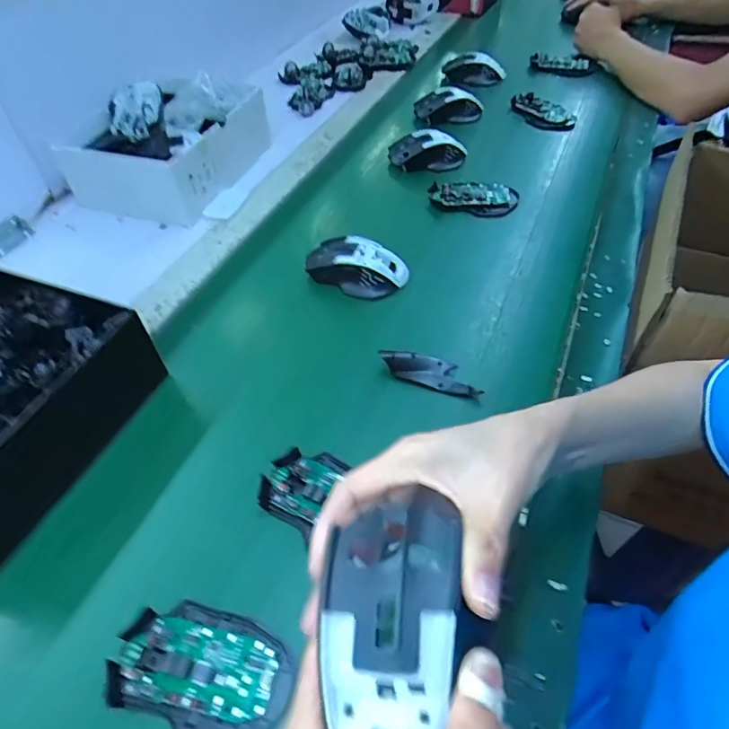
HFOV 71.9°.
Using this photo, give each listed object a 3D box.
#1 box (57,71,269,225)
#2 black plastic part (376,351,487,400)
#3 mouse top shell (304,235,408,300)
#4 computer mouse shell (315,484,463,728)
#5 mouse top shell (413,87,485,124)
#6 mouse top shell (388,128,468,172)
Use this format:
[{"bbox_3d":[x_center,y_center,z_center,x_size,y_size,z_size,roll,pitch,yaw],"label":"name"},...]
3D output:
[{"bbox_3d":[-0.274,-0.328,0.737,0.211,0.095,0.259,17,49,10],"label":"box"},{"bbox_3d":[0.063,0.006,0.474,0.094,0.020,0.032,11,51,12],"label":"black plastic part"},{"bbox_3d":[-0.011,-0.113,0.568,0.115,0.038,0.062,14,52,15],"label":"mouse top shell"},{"bbox_3d":[0.009,0.104,0.200,0.053,0.023,0.111,5,58,7],"label":"computer mouse shell"},{"bbox_3d":[0.145,-0.431,0.833,0.114,0.039,0.058,6,48,1],"label":"mouse top shell"},{"bbox_3d":[0.092,-0.315,0.733,0.109,0.030,0.063,2,49,-3],"label":"mouse top shell"}]

